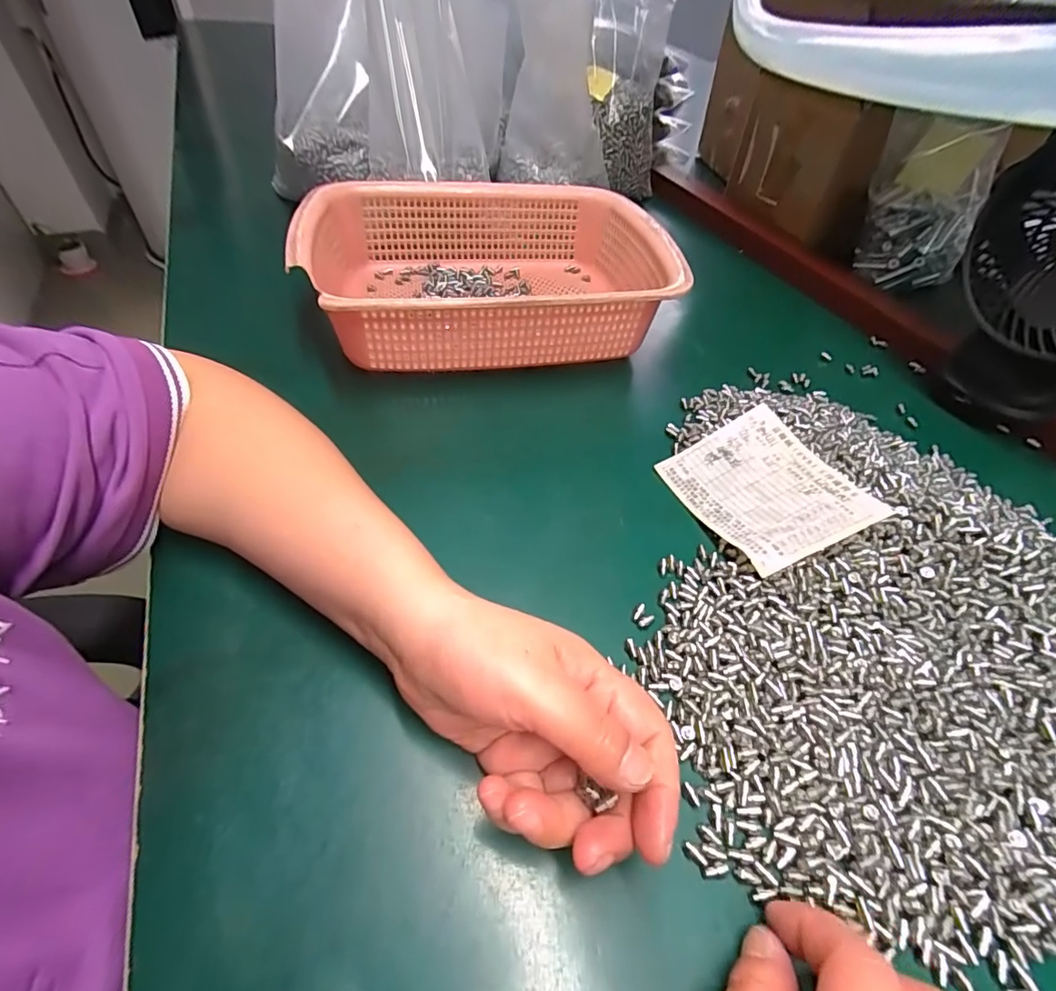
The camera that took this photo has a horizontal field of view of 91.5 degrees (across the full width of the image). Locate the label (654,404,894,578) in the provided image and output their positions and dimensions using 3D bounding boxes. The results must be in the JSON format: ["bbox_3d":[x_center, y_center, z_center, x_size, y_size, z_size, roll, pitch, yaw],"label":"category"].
[{"bbox_3d":[0.148,-0.006,0.324,0.087,0.013,0.106,-28,47,-6],"label":"label"}]

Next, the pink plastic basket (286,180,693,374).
[{"bbox_3d":[-0.037,-0.192,0.447,0.293,0.076,0.228,-6,50,-9],"label":"pink plastic basket"}]

